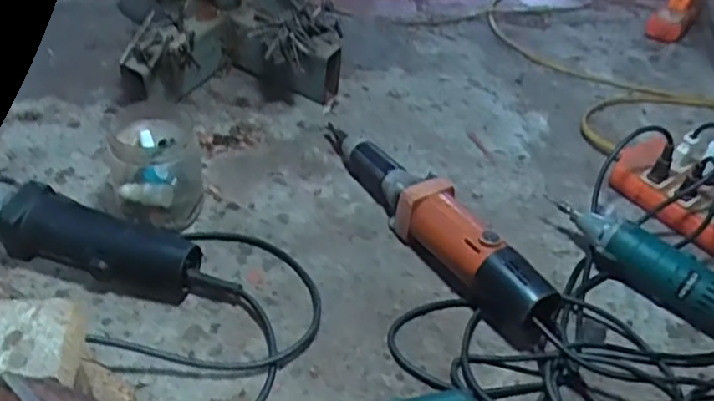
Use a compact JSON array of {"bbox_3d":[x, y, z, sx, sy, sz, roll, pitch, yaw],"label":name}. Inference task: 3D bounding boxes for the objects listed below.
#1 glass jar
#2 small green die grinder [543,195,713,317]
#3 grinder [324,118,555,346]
[{"bbox_3d":[-0.223,-0.032,0.740,0.089,0.115,0.101,-1,41,-8],"label":"glass jar"},{"bbox_3d":[0.308,0.063,0.740,0.045,0.058,0.227,-29,51,-34],"label":"small green die grinder"},{"bbox_3d":[0.075,0.007,0.766,0.064,0.069,0.399,-19,46,-27],"label":"grinder"}]

